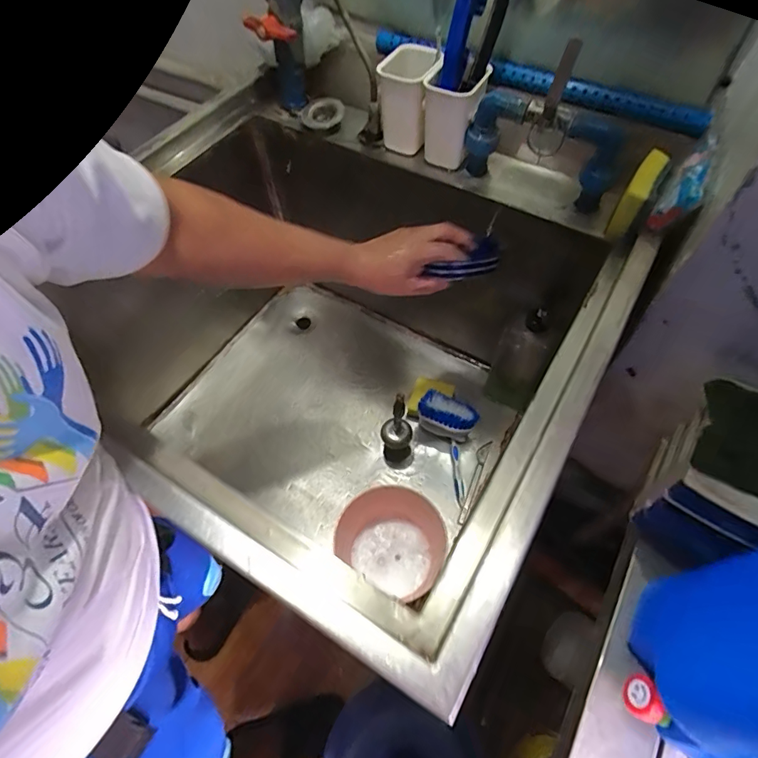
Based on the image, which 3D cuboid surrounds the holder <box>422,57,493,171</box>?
[{"bbox_3d":[0.104,-0.368,0.659,0.076,0.111,0.080,20,61,13],"label":"holder"}]

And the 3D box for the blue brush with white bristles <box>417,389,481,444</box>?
[{"bbox_3d":[0.130,0.070,0.873,0.108,0.064,0.068,26,63,16],"label":"blue brush with white bristles"}]

